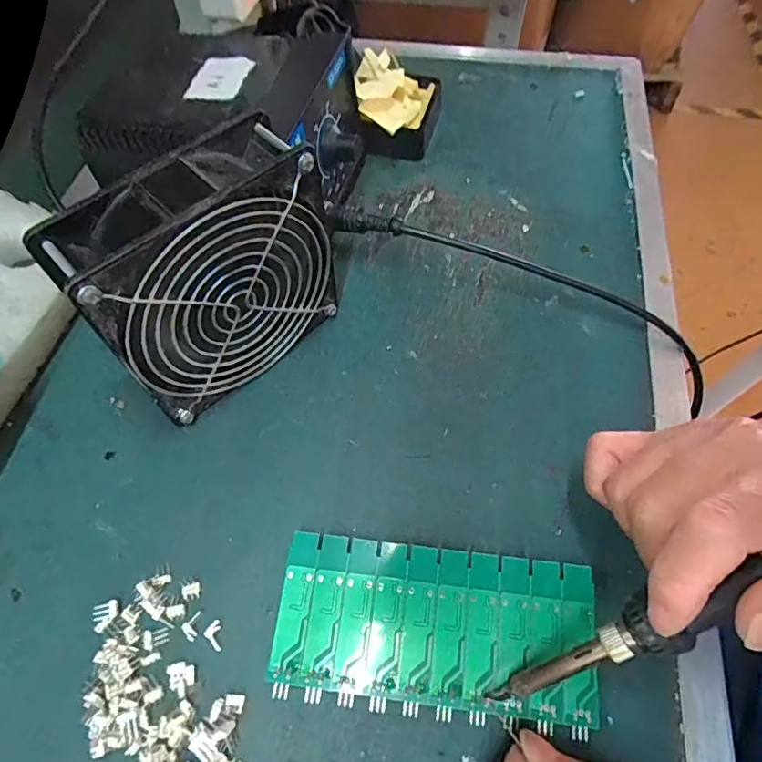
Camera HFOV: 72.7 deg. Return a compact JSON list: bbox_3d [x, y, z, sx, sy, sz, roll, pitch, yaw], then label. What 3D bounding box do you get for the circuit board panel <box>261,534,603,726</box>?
[{"bbox_3d":[0.024,0.107,0.230,0.137,0.008,0.062,5,60,4],"label":"circuit board panel"}]

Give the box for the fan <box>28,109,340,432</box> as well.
[{"bbox_3d":[-0.083,-0.048,0.261,0.048,0.121,0.121,39,68,21],"label":"fan"}]

